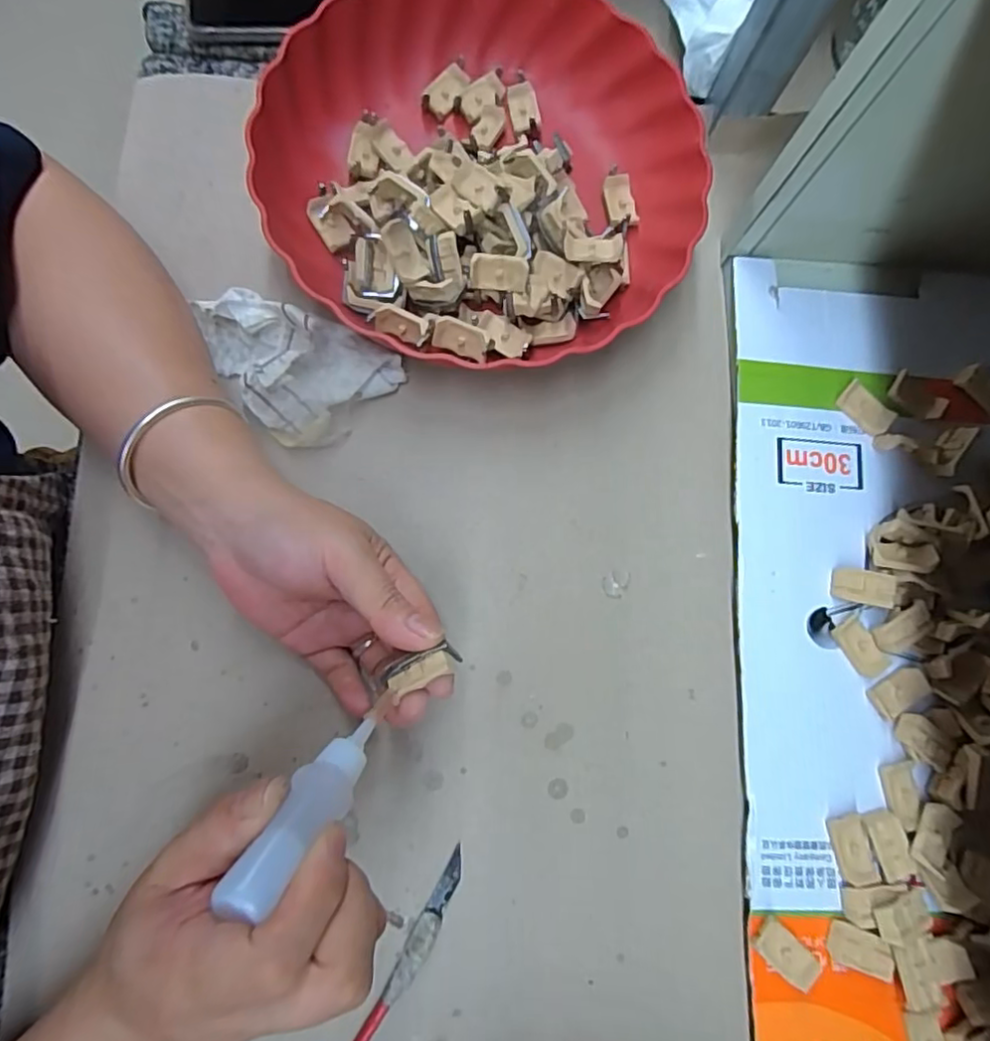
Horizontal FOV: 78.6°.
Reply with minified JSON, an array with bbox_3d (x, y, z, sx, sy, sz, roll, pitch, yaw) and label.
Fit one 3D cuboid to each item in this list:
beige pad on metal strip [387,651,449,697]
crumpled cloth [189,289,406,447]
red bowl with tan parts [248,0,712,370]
[{"bbox_3d":[-0.033,0.066,0.260,0.027,0.008,0.009,-26,81,-7],"label":"beige pad on metal strip"},{"bbox_3d":[-0.114,-0.095,0.334,0.108,0.033,0.076,43,81,5],"label":"crumpled cloth"},{"bbox_3d":[-0.005,-0.201,0.346,0.236,0.048,0.229,0,79,-1],"label":"red bowl with tan parts"}]

